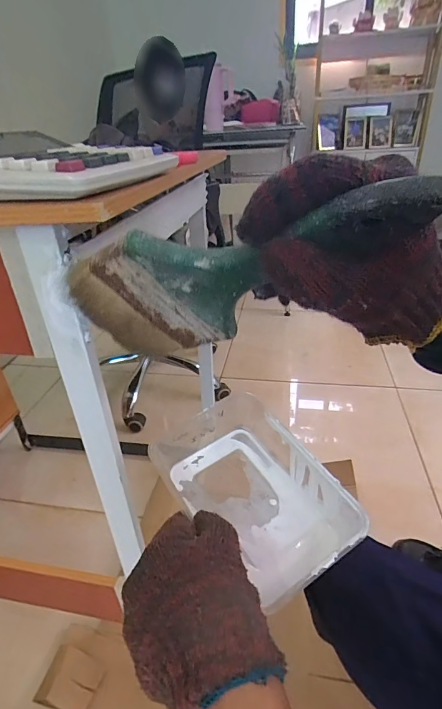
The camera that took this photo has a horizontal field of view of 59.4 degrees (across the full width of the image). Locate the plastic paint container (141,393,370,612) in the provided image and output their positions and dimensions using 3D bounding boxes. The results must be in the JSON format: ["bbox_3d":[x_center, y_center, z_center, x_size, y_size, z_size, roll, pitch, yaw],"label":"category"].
[{"bbox_3d":[0.027,0.116,0.350,0.106,0.073,0.187,-18,34,-26],"label":"plastic paint container"}]

